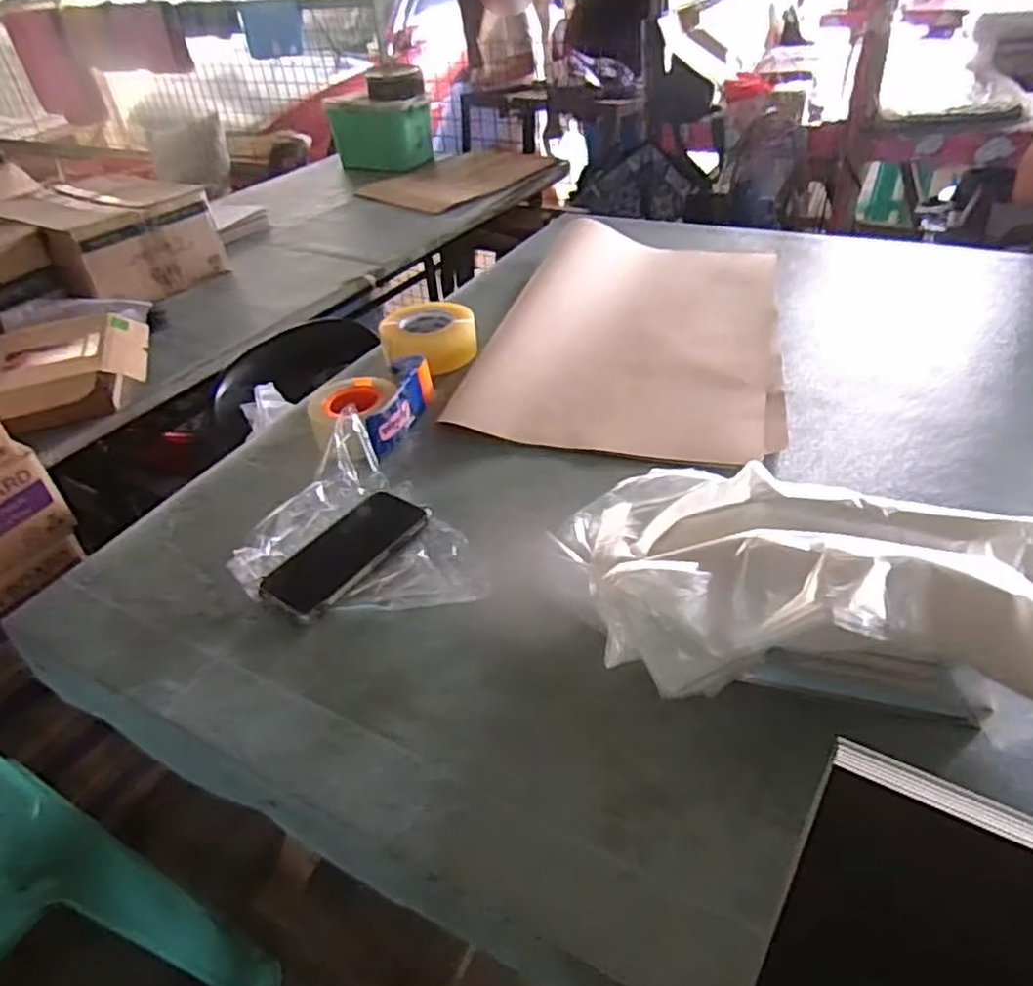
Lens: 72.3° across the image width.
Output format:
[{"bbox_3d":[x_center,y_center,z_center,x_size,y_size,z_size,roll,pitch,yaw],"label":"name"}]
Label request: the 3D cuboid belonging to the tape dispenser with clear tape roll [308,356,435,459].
[{"bbox_3d":[-0.178,-0.108,0.852,0.101,0.053,0.168,7,41,16],"label":"tape dispenser with clear tape roll"}]

